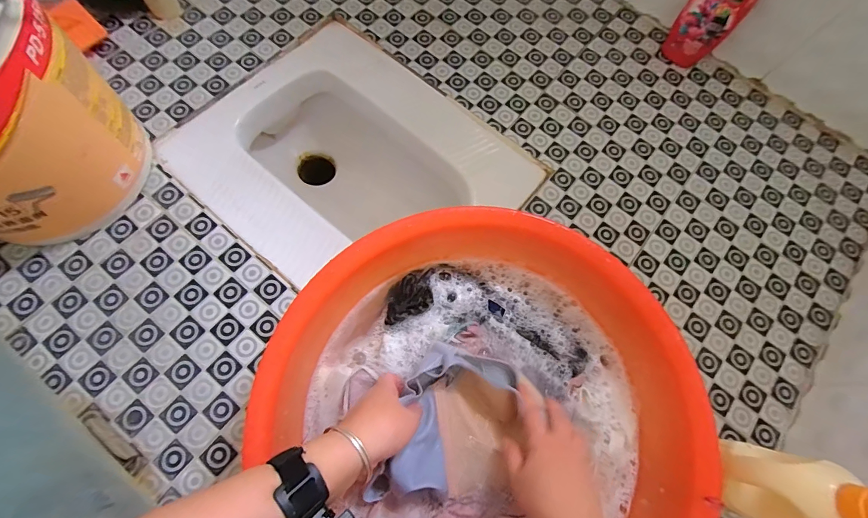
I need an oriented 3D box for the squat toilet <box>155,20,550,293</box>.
[{"bbox_3d":[-0.142,-0.128,0.703,0.478,0.197,0.391,41,73,9],"label":"squat toilet"}]

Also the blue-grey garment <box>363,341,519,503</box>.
[{"bbox_3d":[0.027,0.186,0.433,0.137,0.063,0.163,16,70,3],"label":"blue-grey garment"}]

